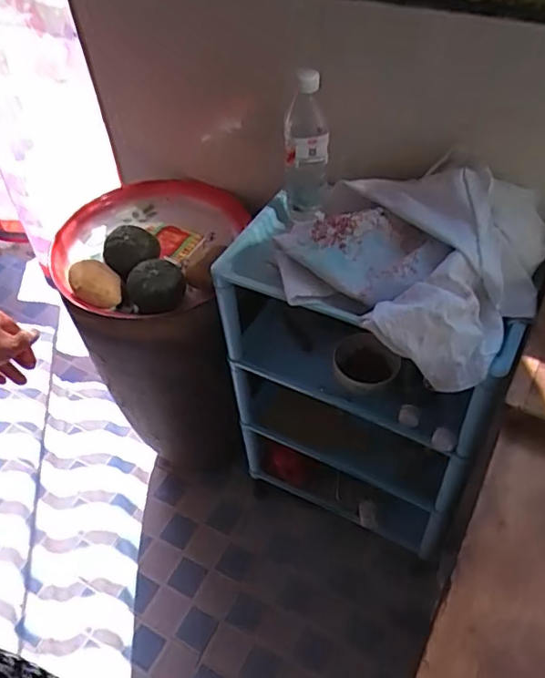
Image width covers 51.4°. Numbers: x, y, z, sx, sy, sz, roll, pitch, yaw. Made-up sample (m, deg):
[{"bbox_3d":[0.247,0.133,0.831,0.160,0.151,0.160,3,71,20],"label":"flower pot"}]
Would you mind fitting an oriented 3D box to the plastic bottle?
[{"bbox_3d":[0.047,-0.264,0.798,0.057,0.196,0.066,-1,49,2],"label":"plastic bottle"}]

